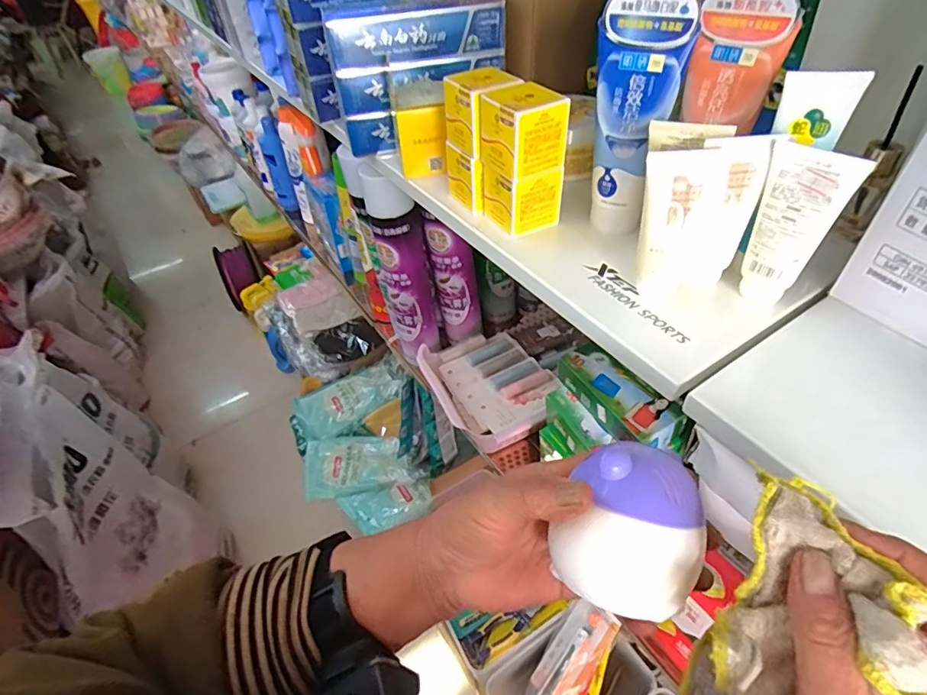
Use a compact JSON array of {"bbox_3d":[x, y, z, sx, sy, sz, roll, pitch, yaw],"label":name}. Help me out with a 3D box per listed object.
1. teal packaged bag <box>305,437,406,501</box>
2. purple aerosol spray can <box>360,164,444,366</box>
[{"bbox_3d":[-0.281,0.298,1.278,0.246,0.028,0.146,-5,64,5],"label":"teal packaged bag"},{"bbox_3d":[-0.085,-0.106,0.735,0.072,0.307,0.075,-11,46,-4],"label":"purple aerosol spray can"}]

